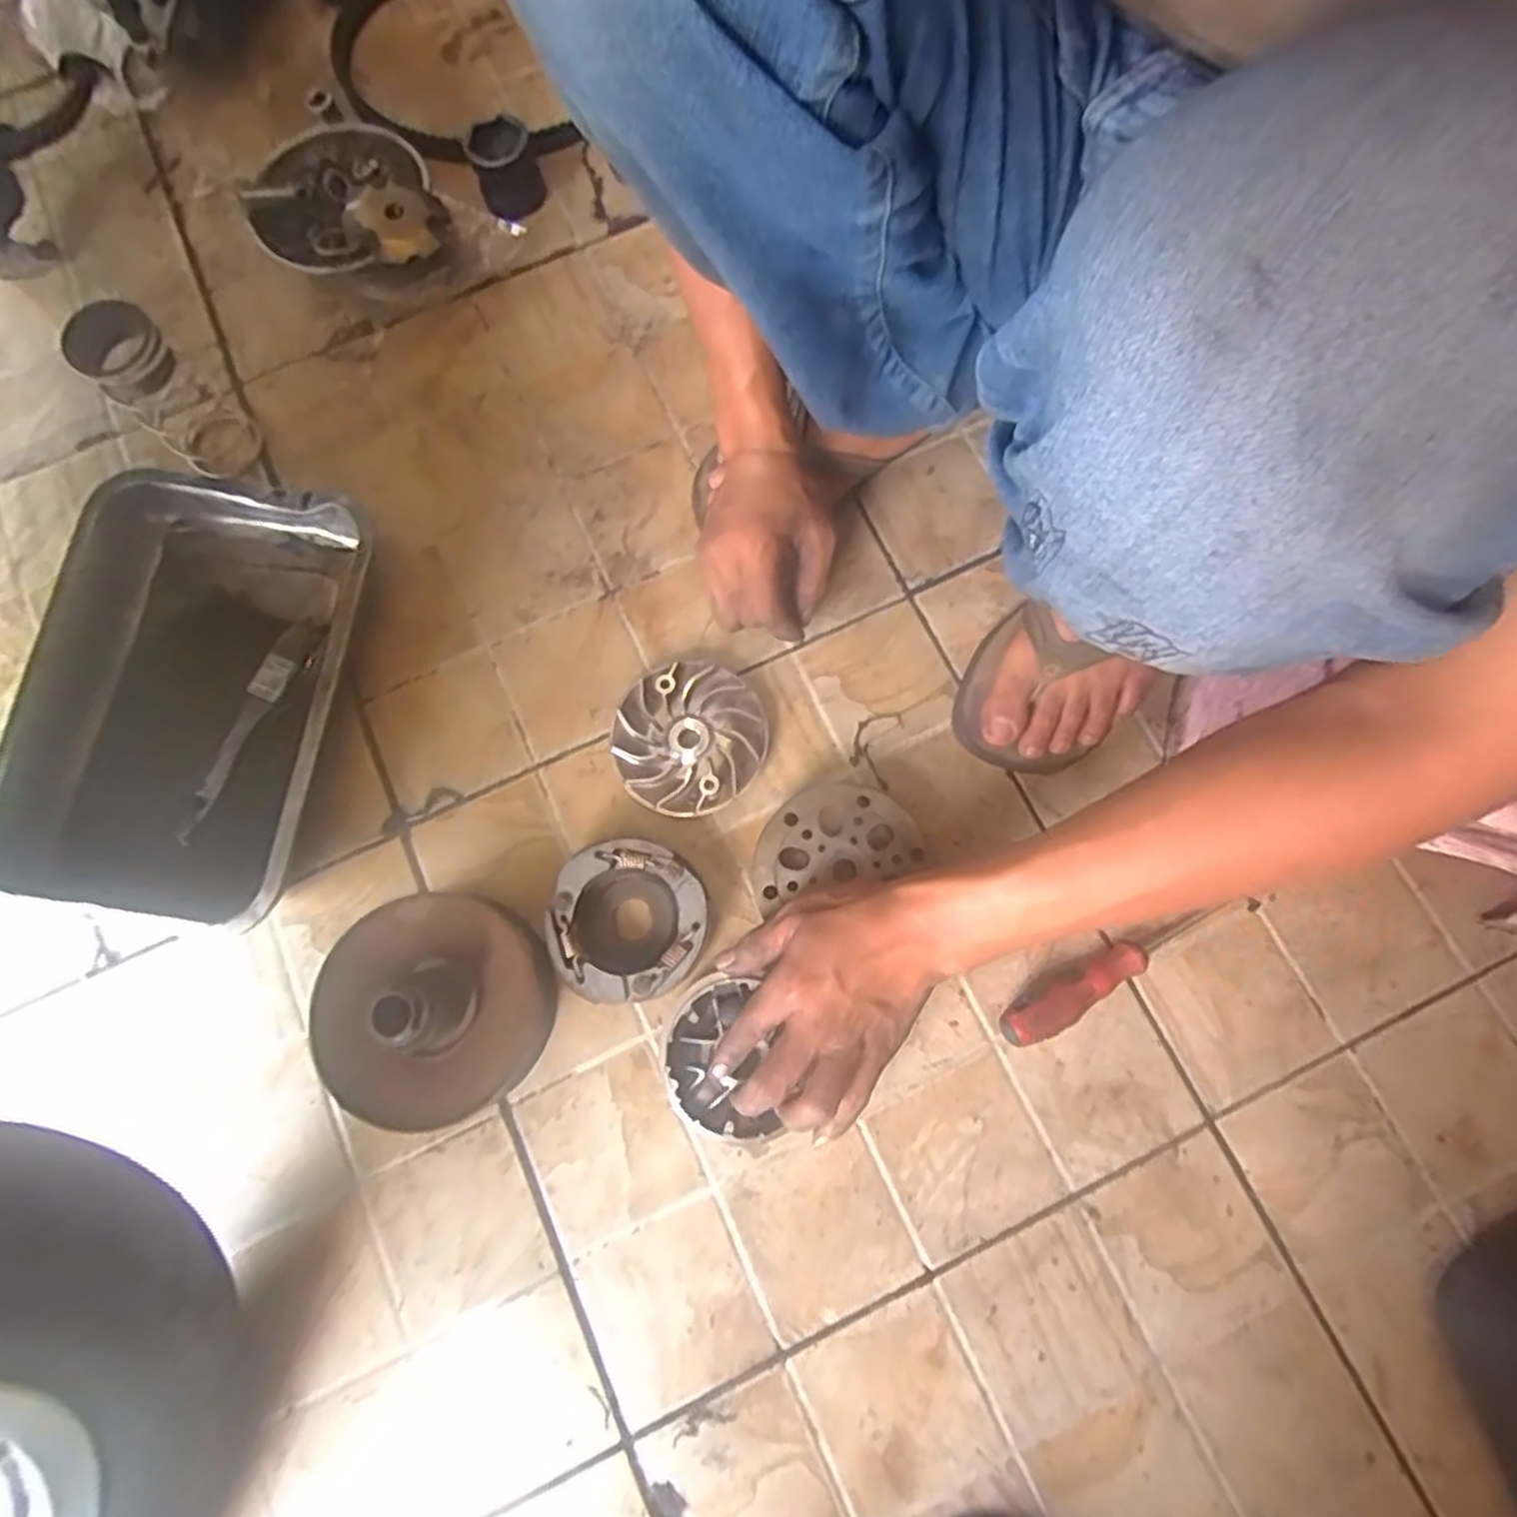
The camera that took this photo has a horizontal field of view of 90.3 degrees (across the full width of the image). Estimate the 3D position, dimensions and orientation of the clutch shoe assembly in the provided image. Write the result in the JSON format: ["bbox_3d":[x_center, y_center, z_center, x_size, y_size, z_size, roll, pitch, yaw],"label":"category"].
[{"bbox_3d":[-0.084,0.107,0.499,0.098,0.036,0.102,0,77,1],"label":"clutch shoe assembly"}]

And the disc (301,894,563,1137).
[{"bbox_3d":[-0.203,0.152,0.466,0.132,0.080,0.134,0,77,1],"label":"disc"}]

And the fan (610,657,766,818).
[{"bbox_3d":[-0.050,-0.015,0.534,0.103,0.020,0.108,0,77,1],"label":"fan"}]

